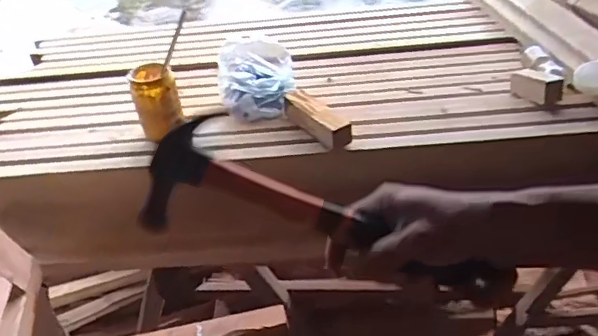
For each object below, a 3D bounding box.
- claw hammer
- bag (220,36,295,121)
[{"bbox_3d":[0.027,0.048,0.489,0.318,0.107,0.040,19,40,0],"label":"claw hammer"},{"bbox_3d":[-0.095,-0.205,1.269,0.162,0.110,0.213,-8,37,-1],"label":"bag"}]

